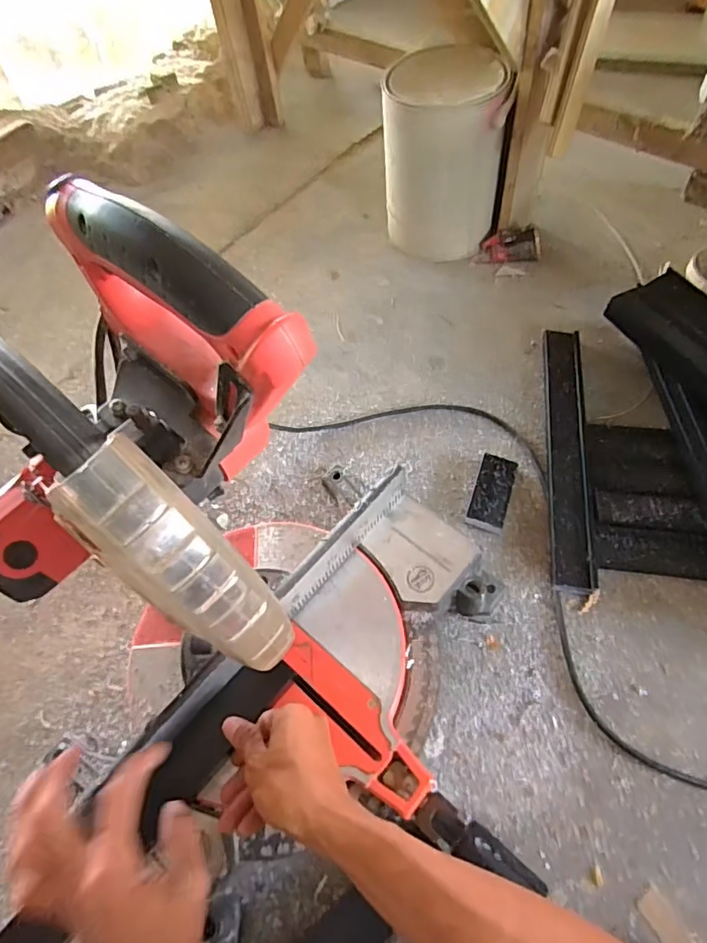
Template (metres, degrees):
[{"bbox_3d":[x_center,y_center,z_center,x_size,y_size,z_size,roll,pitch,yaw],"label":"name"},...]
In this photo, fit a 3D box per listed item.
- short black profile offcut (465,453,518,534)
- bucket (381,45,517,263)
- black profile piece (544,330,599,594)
[{"bbox_3d":[0.170,0.025,0.674,0.042,0.017,0.098,15,62,14],"label":"short black profile offcut"},{"bbox_3d":[0.135,-0.466,0.841,0.167,0.242,0.157,-2,60,4],"label":"bucket"},{"bbox_3d":[0.268,-0.030,0.690,0.048,0.024,0.366,5,60,8],"label":"black profile piece"}]

